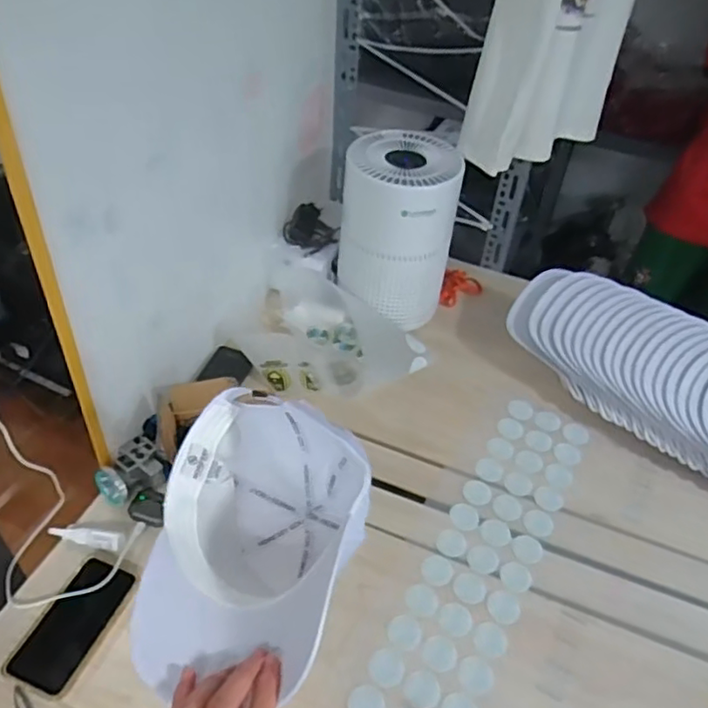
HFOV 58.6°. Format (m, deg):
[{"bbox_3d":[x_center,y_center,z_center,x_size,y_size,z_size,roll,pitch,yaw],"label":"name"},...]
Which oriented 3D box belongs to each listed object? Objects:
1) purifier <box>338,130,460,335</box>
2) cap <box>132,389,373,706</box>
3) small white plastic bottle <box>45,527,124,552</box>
[{"bbox_3d":[0.074,-0.214,1.106,0.191,0.271,0.191,6,44,-1],"label":"purifier"},{"bbox_3d":[-0.083,0.155,0.556,0.171,0.148,0.249,5,44,-1],"label":"cap"},{"bbox_3d":[-0.352,0.240,0.827,0.109,0.024,0.024,12,44,6],"label":"small white plastic bottle"}]

